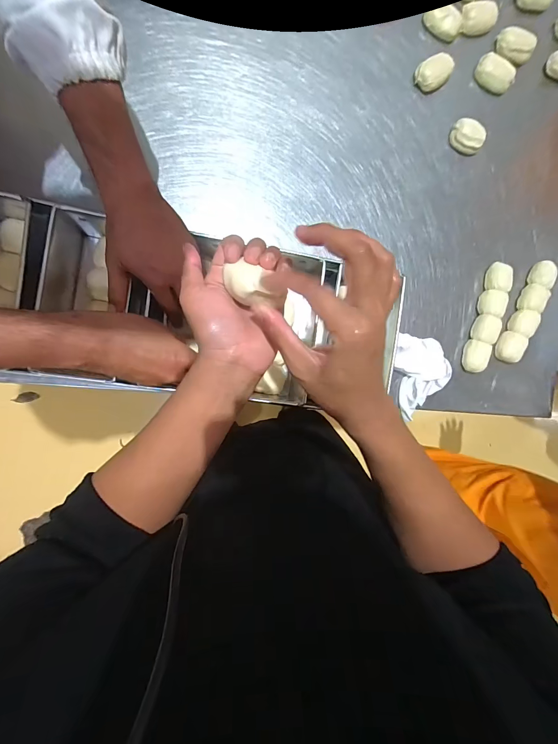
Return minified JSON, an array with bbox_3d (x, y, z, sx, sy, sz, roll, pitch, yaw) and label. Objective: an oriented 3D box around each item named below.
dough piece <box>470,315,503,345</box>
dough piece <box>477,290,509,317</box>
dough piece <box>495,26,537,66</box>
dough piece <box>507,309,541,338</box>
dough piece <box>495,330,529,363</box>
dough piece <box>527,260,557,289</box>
[{"bbox_3d":[0.369,-0.075,0.589,0.038,0.030,0.052,16,87,-11],"label":"dough piece"},{"bbox_3d":[0.381,-0.122,0.588,0.035,0.033,0.042,13,87,-11],"label":"dough piece"},{"bbox_3d":[0.416,-0.573,0.575,0.064,0.027,0.033,21,88,-8],"label":"dough piece"},{"bbox_3d":[0.444,-0.088,0.597,0.037,0.027,0.046,21,88,-8],"label":"dough piece"},{"bbox_3d":[0.418,-0.045,0.596,0.048,0.027,0.055,6,91,-9],"label":"dough piece"},{"bbox_3d":[0.480,-0.176,0.599,0.032,0.031,0.046,26,85,-10],"label":"dough piece"}]

